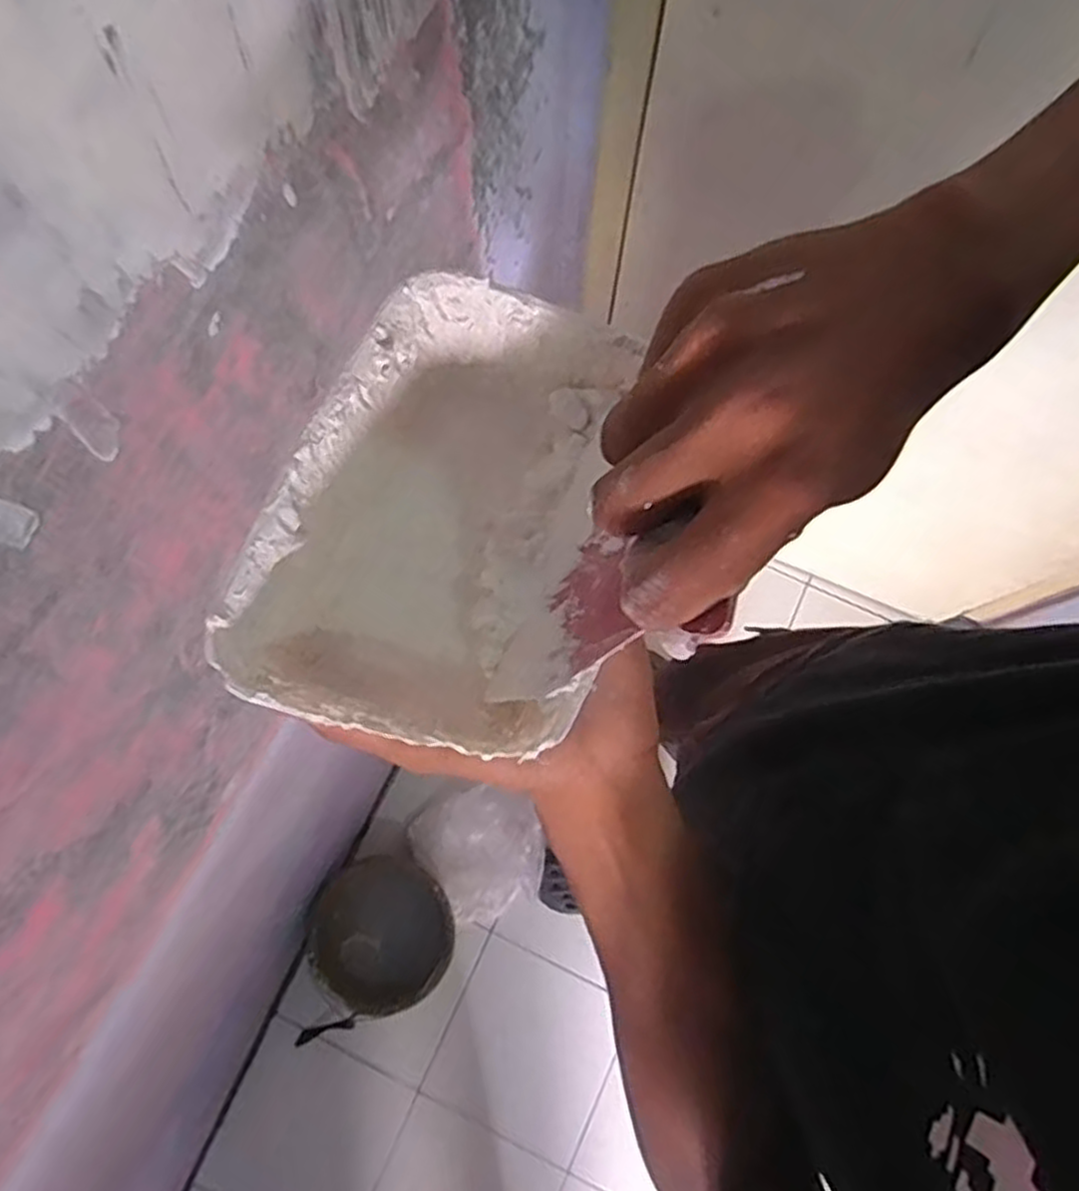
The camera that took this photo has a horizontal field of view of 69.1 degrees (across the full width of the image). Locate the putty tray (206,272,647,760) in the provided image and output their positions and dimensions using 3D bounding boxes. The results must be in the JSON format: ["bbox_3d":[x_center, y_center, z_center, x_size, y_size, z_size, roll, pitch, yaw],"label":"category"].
[{"bbox_3d":[-0.034,-0.032,0.293,0.111,0.071,0.163,13,79,1],"label":"putty tray"}]

